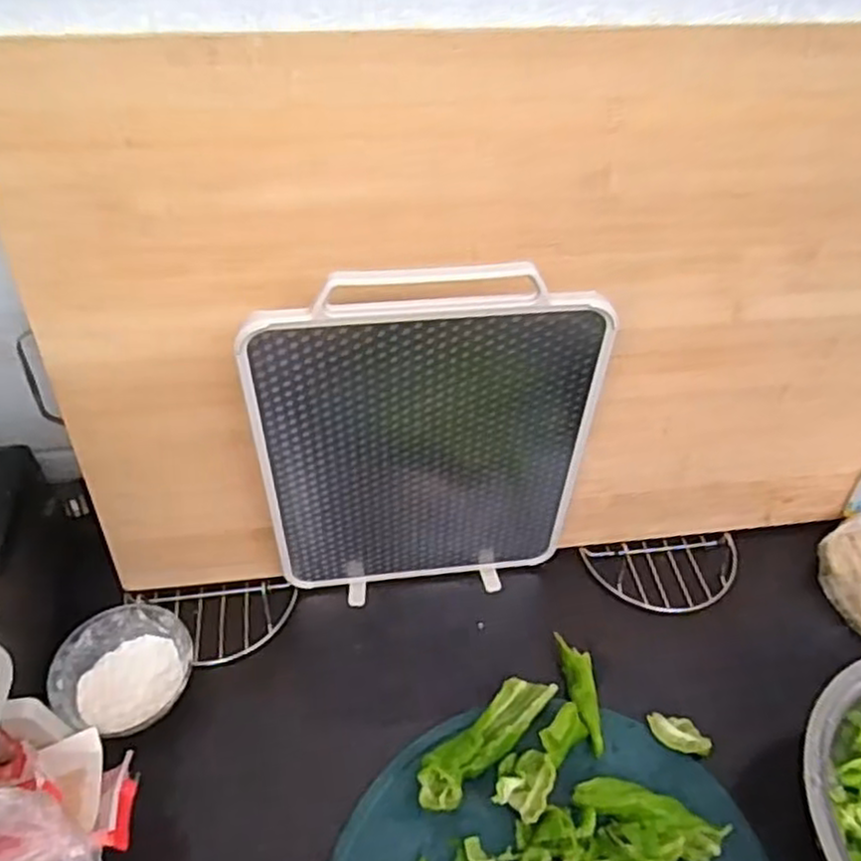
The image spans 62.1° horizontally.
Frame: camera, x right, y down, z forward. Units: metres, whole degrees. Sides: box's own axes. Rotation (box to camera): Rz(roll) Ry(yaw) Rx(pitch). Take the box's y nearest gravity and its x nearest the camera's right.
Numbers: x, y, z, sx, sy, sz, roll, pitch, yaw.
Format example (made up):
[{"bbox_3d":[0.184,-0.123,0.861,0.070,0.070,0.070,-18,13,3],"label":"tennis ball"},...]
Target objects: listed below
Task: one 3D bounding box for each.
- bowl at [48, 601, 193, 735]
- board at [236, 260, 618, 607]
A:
[{"bbox_3d":[-0.279,0.221,0.656,0.114,0.044,0.114,1,46,-1],"label":"bowl"},{"bbox_3d":[-0.002,0.023,0.633,0.282,0.380,0.017,-4,47,-6],"label":"board"}]

